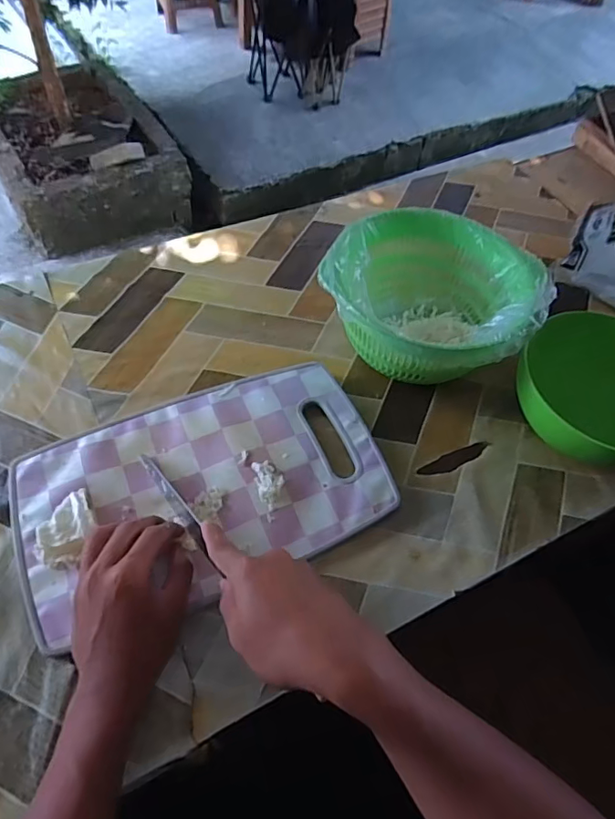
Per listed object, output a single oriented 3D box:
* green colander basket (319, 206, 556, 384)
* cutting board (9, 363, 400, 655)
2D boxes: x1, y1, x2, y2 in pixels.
[{"bbox_3d":[0.141,-0.114,0.602,0.220,0.129,0.205,2,55,-3],"label":"green colander basket"},{"bbox_3d":[-0.103,0.072,0.518,0.350,0.013,0.212,-18,59,-16],"label":"cutting board"}]

